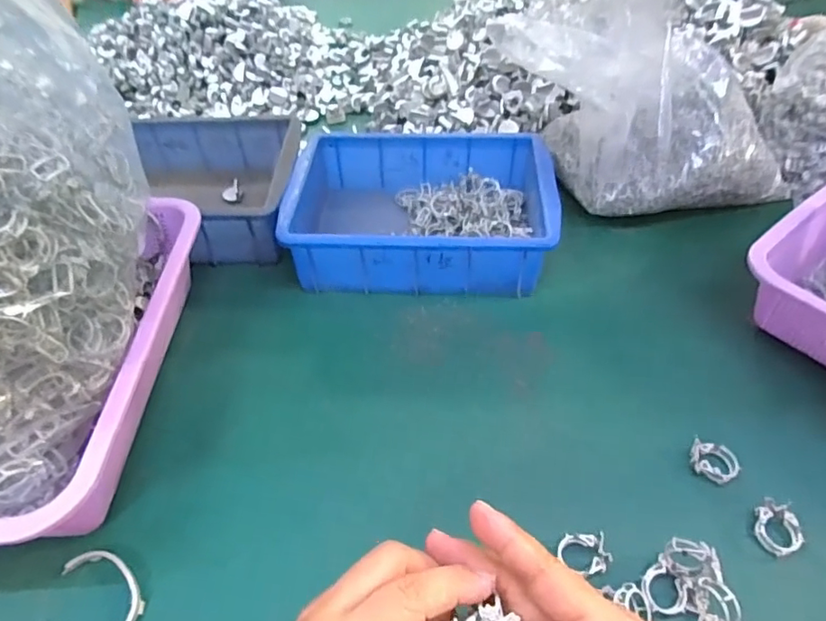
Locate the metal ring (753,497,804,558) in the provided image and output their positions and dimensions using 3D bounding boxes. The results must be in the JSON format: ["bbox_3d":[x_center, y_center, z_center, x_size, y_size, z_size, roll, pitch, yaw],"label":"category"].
[{"bbox_3d":[0.233,0.137,0.345,0.027,0.010,0.032,14,51,15],"label":"metal ring"}]

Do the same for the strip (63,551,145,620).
[{"bbox_3d":[-0.188,0.171,0.334,0.063,0.006,0.026,32,57,27],"label":"strip"}]

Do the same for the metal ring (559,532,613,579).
[{"bbox_3d":[0.107,0.151,0.337,0.031,0.011,0.024,-1,49,2],"label":"metal ring"}]

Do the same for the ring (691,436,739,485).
[{"bbox_3d":[0.210,0.104,0.376,0.030,0.007,0.028,9,50,11],"label":"ring"}]

